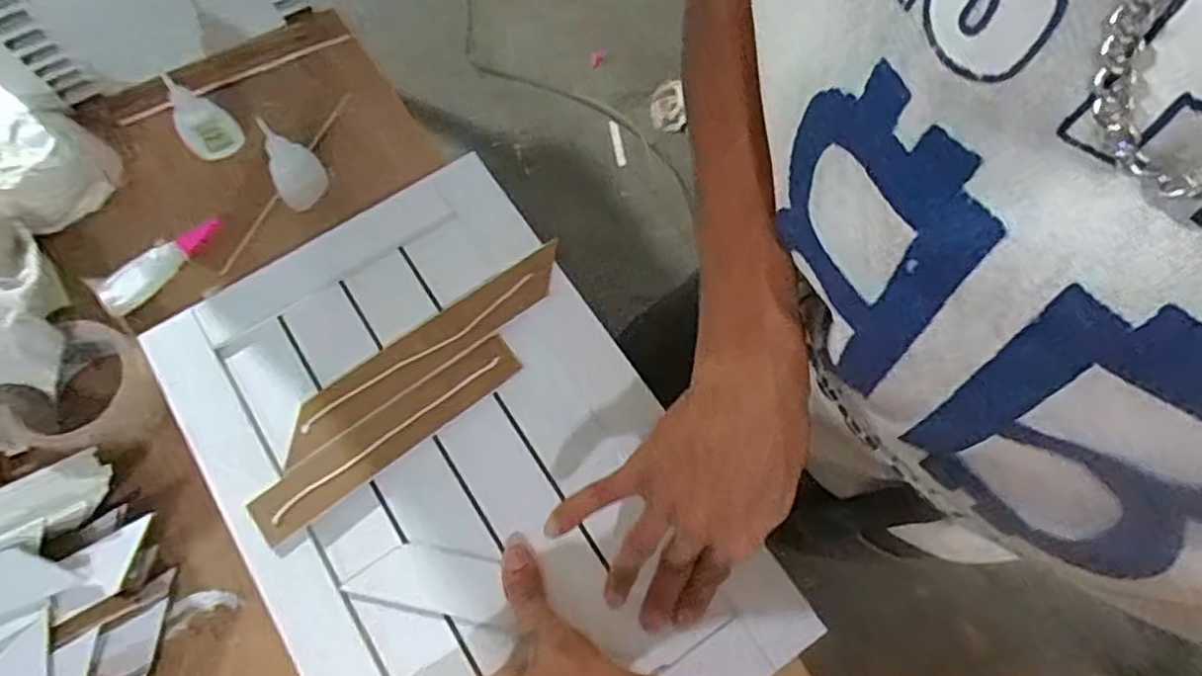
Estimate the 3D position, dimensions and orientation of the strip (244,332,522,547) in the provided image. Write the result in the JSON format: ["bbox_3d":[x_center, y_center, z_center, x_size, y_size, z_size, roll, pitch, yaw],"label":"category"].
[{"bbox_3d":[-0.139,0.062,0.466,0.190,0.006,0.037,-35,73,-14],"label":"strip"}]

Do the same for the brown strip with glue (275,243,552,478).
[{"bbox_3d":[-0.119,0.006,0.480,0.219,0.007,0.036,-34,73,-13],"label":"brown strip with glue"}]

